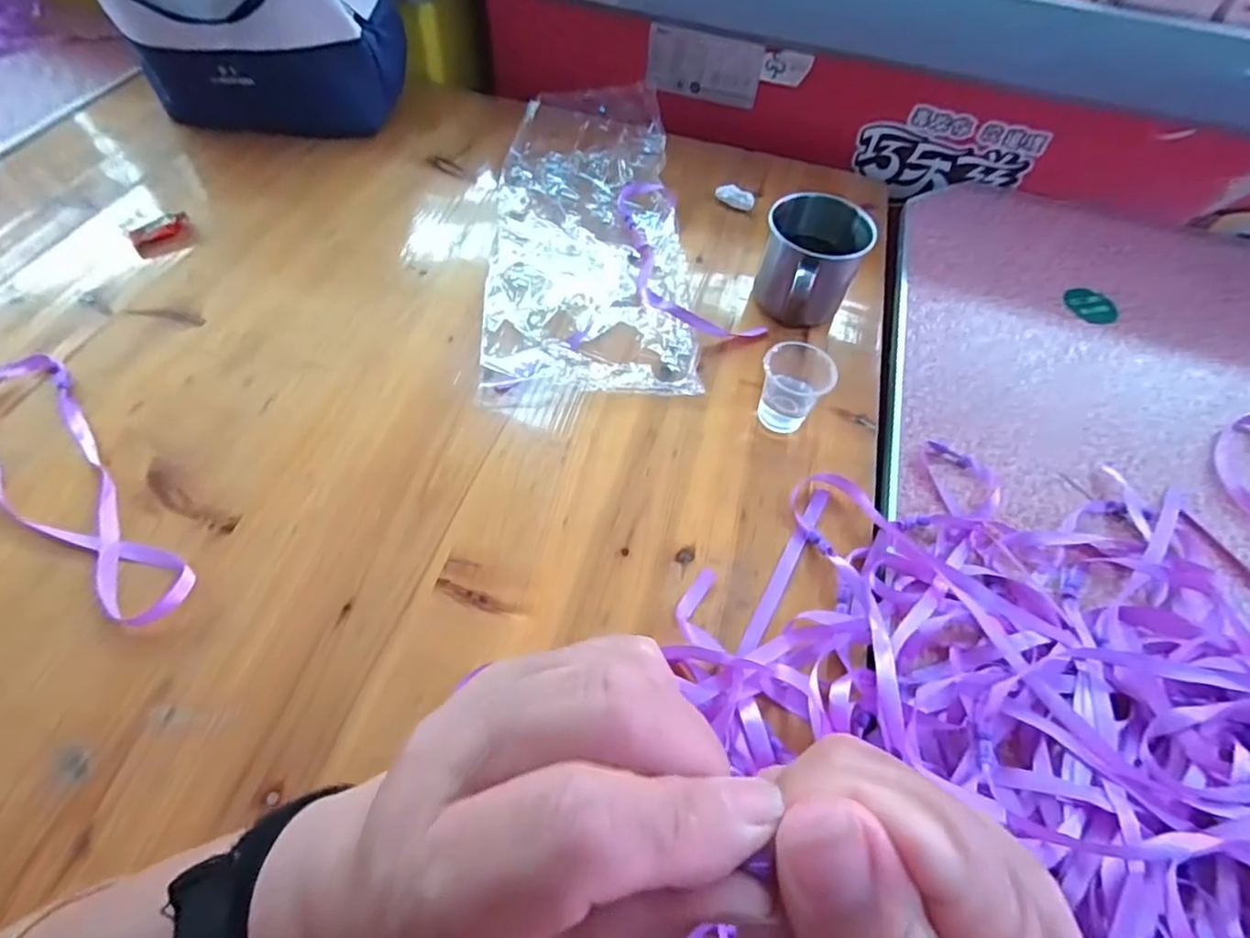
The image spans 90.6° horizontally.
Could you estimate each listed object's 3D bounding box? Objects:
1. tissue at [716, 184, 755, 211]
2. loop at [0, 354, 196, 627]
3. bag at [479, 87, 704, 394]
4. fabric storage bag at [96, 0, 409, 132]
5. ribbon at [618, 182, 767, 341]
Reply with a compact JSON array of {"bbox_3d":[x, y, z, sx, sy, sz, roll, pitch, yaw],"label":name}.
[{"bbox_3d":[0.111,-0.273,0.625,0.040,0.015,0.016,31,58,16],"label":"tissue"},{"bbox_3d":[-0.357,0.009,0.394,0.066,0.009,0.249,-37,66,-26],"label":"loop"},{"bbox_3d":[-0.031,-0.222,0.562,0.174,0.041,0.376,1,55,-5],"label":"bag"},{"bbox_3d":[-0.347,-0.434,0.595,0.234,0.186,0.112,-3,56,-8],"label":"fabric storage bag"},{"bbox_3d":[0.035,-0.187,0.555,0.085,0.017,0.215,-19,59,-18],"label":"ribbon"}]

